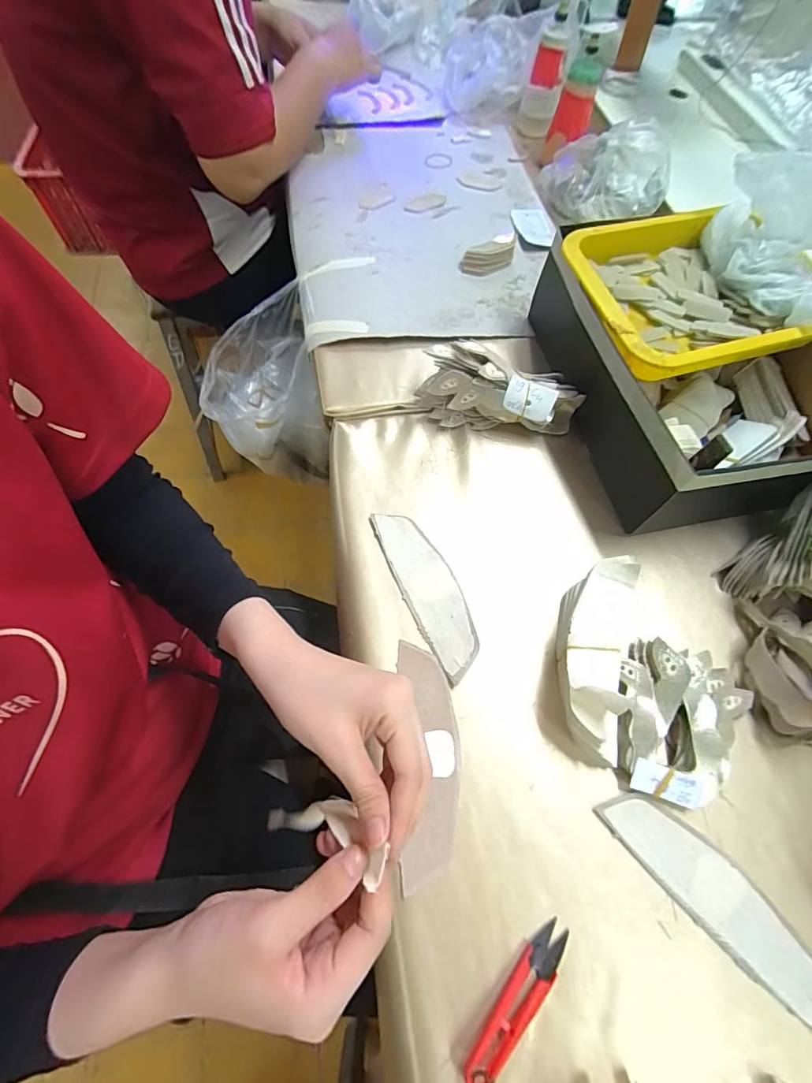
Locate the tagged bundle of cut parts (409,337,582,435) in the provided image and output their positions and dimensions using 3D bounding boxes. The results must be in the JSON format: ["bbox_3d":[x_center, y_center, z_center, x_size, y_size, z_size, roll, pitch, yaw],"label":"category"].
[{"bbox_3d":[0.103,-0.169,0.507,0.175,0.072,0.070,6,64,1],"label":"tagged bundle of cut parts"}]

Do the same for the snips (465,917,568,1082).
[{"bbox_3d":[0.074,0.311,0.300,0.026,0.015,0.113,36,68,15],"label":"snips"}]

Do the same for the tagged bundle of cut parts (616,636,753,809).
[{"bbox_3d":[0.226,0.148,0.376,0.094,0.030,0.119,16,64,6],"label":"tagged bundle of cut parts"}]

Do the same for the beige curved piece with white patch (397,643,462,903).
[{"bbox_3d":[0.019,0.173,0.373,0.049,0.004,0.177,0,64,-2],"label":"beige curved piece with white patch"}]

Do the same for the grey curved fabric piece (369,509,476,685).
[{"bbox_3d":[0.022,0.042,0.437,0.052,0.007,0.173,-23,65,-11],"label":"grey curved fabric piece"}]

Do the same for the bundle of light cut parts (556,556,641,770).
[{"bbox_3d":[0.159,0.091,0.380,0.061,0.065,0.159,17,64,7],"label":"bundle of light cut parts"}]

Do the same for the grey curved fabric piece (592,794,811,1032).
[{"bbox_3d":[0.226,0.257,0.336,0.050,0.005,0.173,-39,71,-19],"label":"grey curved fabric piece"}]

